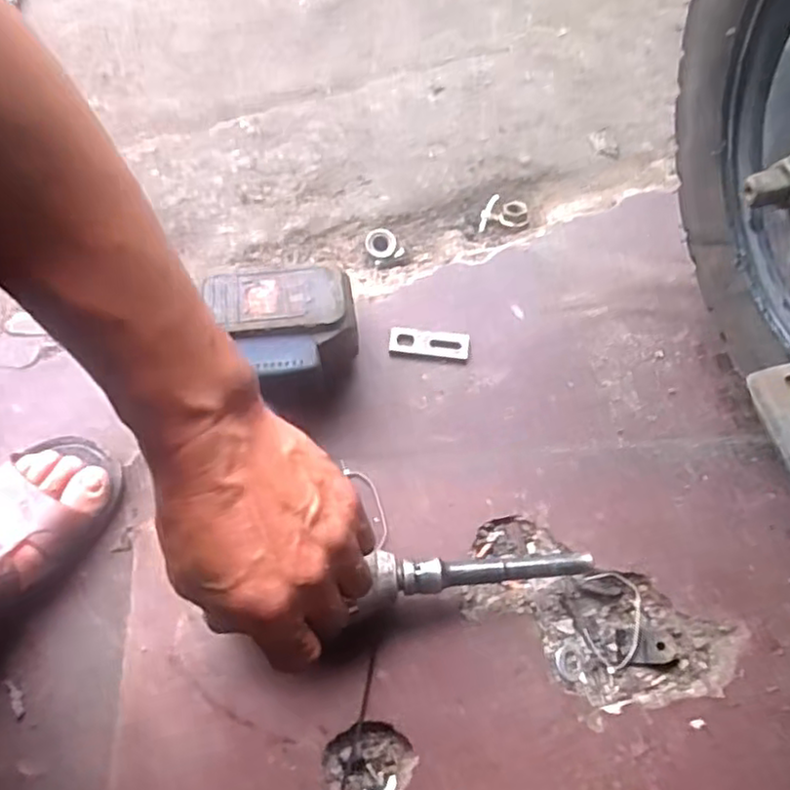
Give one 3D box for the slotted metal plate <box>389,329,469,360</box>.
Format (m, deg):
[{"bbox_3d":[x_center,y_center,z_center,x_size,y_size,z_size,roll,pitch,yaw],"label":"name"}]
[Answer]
[{"bbox_3d":[0.027,-0.041,0.544,0.061,0.006,0.020,4,69,3],"label":"slotted metal plate"}]

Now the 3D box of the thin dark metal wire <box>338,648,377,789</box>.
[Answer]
[{"bbox_3d":[-0.034,0.251,0.437,0.006,0.014,0.171,13,69,7],"label":"thin dark metal wire"}]

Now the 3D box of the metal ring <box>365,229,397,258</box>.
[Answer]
[{"bbox_3d":[-0.013,-0.133,0.606,0.027,0.008,0.025,0,87,1],"label":"metal ring"}]

